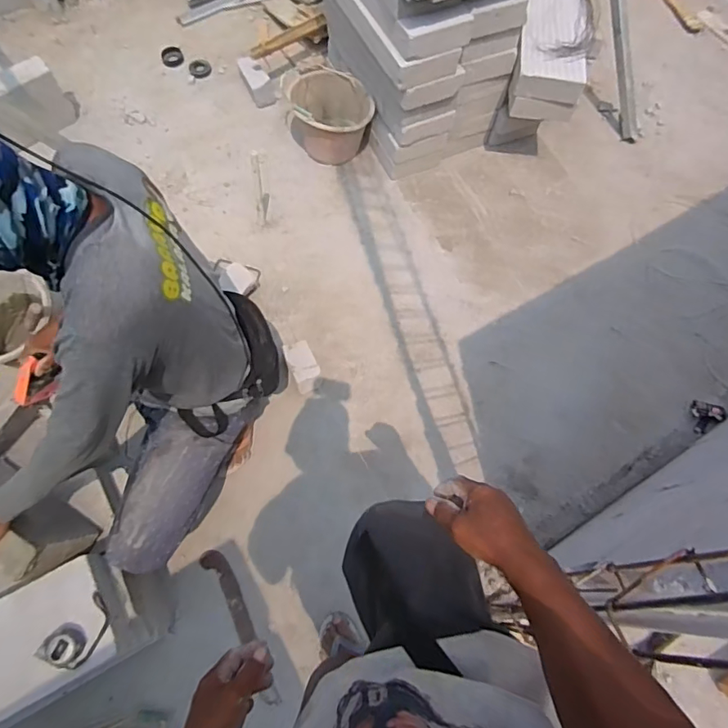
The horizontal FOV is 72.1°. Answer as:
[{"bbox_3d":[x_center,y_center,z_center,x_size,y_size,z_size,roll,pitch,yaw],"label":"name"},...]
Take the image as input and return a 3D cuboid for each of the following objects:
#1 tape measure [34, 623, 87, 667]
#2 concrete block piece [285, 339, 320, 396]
[{"bbox_3d":[-0.567,0.529,0.941,0.069,0.039,0.065,24,67,8],"label":"tape measure"},{"bbox_3d":[-0.177,0.010,1.460,0.074,0.099,0.124,-20,69,-11],"label":"concrete block piece"}]

